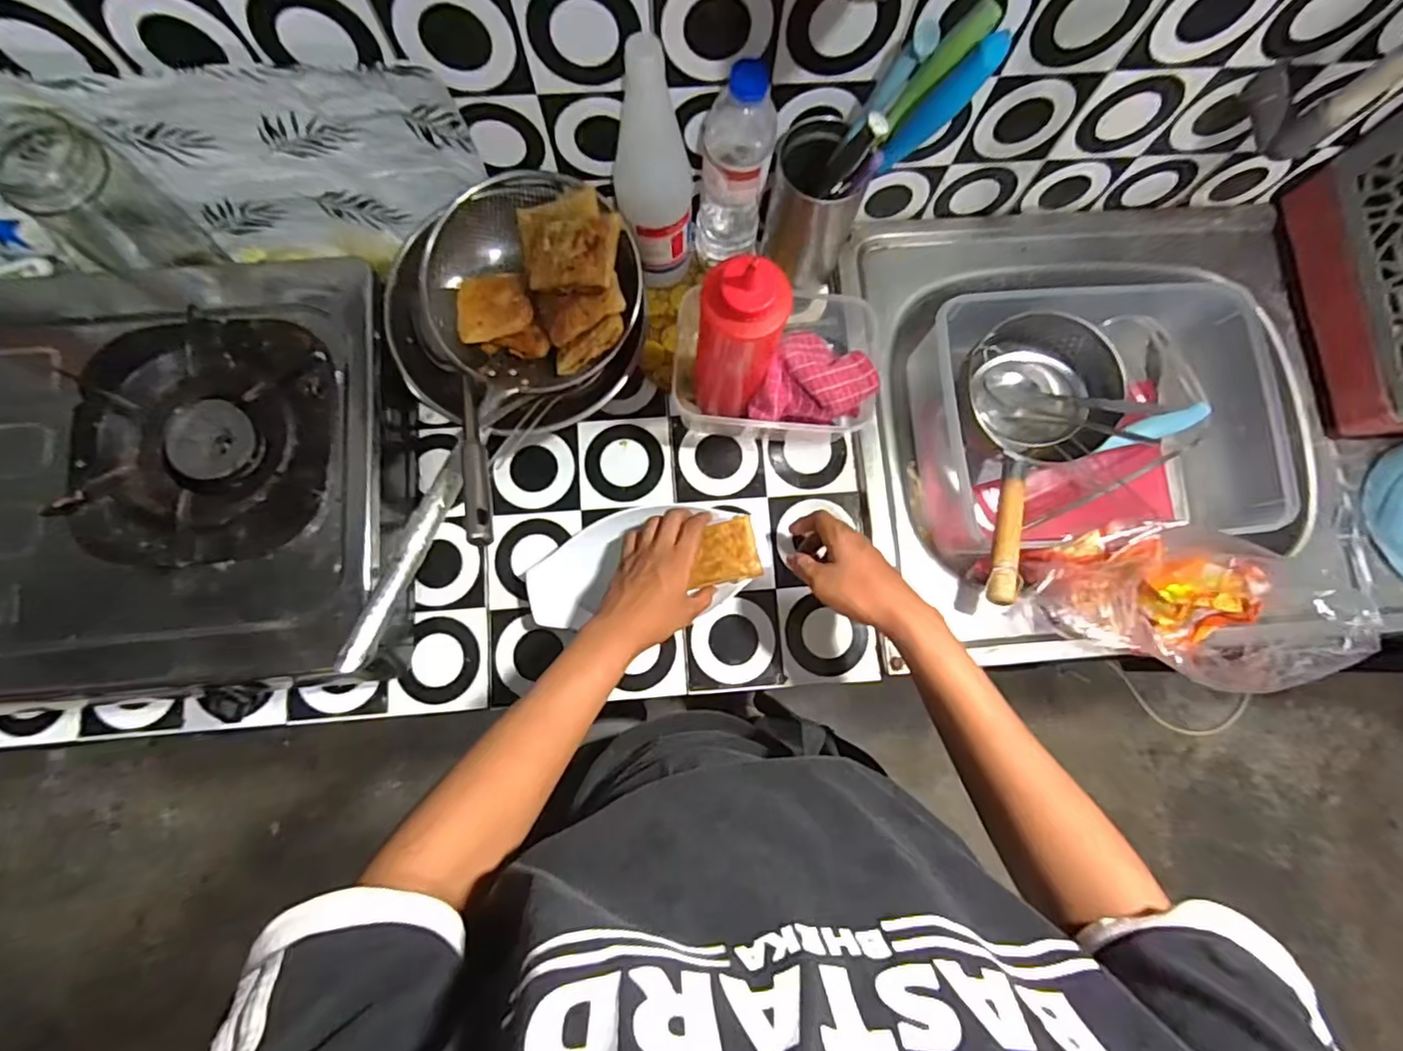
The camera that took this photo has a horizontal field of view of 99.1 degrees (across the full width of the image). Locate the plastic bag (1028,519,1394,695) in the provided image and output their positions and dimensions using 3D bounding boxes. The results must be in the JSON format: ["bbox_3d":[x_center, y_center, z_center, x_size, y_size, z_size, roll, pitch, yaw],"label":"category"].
[{"bbox_3d":[0.429,0.067,0.547,0.167,0.159,0.139,-10,81,-3],"label":"plastic bag"}]

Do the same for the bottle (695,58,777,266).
[{"bbox_3d":[0.031,-0.328,0.557,0.060,0.198,0.059,3,80,-1],"label":"bottle"}]

